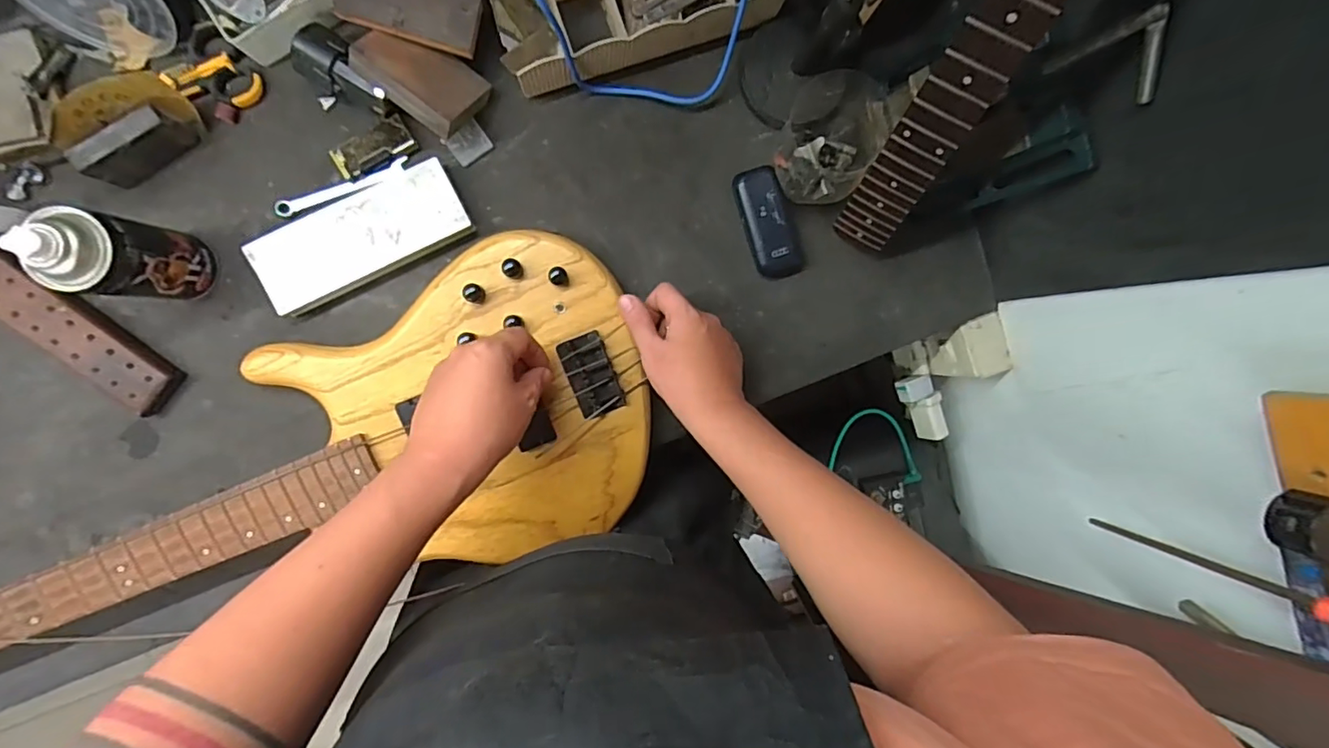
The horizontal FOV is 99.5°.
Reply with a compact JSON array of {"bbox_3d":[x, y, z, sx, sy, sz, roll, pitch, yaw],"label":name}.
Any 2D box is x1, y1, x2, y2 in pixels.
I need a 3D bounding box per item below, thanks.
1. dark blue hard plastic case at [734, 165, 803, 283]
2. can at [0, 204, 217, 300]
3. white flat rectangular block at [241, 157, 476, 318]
[{"bbox_3d":[0.111,-0.158,0.589,0.052,0.017,0.113,-18,96,-5],"label":"dark blue hard plastic case"},{"bbox_3d":[-0.448,-0.095,0.464,0.057,0.152,0.065,0,94,-7],"label":"can"},{"bbox_3d":[-0.291,-0.131,0.545,0.197,0.023,0.079,-28,97,-4],"label":"white flat rectangular block"}]

